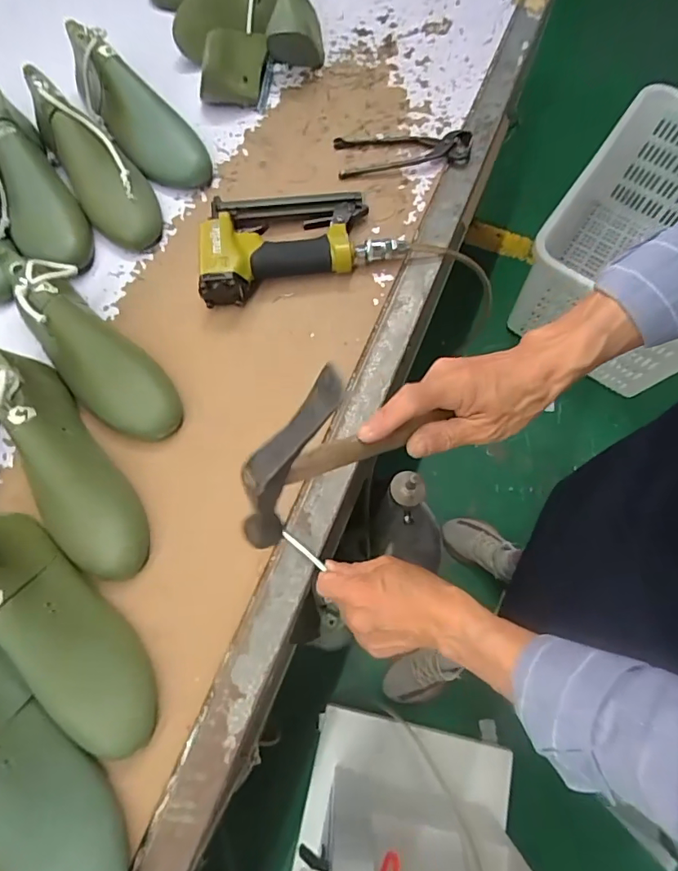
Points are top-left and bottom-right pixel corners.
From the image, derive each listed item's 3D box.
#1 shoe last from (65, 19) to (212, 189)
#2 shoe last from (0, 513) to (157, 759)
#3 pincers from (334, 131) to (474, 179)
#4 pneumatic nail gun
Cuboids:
[{"bbox_3d":[-0.252,-0.401,0.590,0.077,0.070,0.235,-42,78,-13],"label":"shoe last"},{"bbox_3d":[-0.245,0.164,0.423,0.076,0.090,0.248,-37,90,-12],"label":"shoe last"},{"bbox_3d":[0.081,-0.359,0.618,0.168,0.025,0.062,-2,73,-2],"label":"pincers"},{"bbox_3d":[-0.045,-0.227,0.562,0.231,0.042,0.129,-9,73,-4],"label":"pneumatic nail gun"}]

